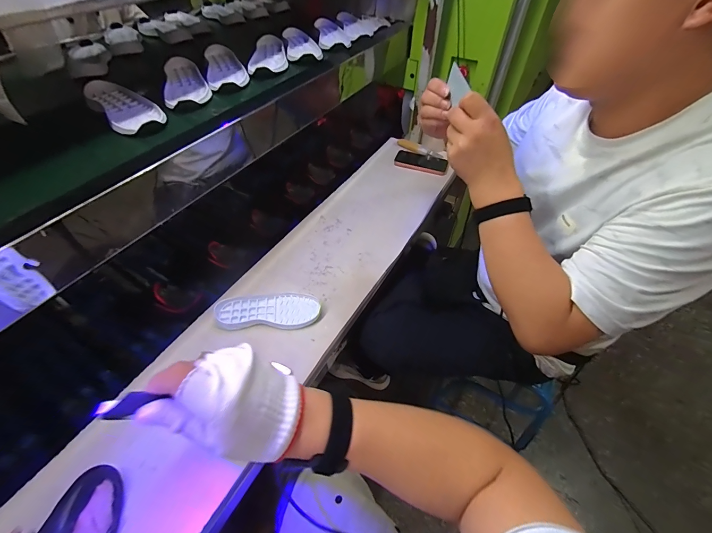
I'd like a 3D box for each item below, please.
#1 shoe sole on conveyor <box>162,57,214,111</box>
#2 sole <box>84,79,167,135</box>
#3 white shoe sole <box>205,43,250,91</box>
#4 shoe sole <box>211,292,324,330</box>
[{"bbox_3d":[-0.341,-0.376,0.647,0.080,0.027,0.190,-14,51,-12],"label":"shoe sole on conveyor"},{"bbox_3d":[-0.411,-0.288,0.570,0.080,0.027,0.200,-34,58,-25],"label":"sole"},{"bbox_3d":[-0.284,-0.442,0.698,0.081,0.019,0.219,-13,51,-11],"label":"white shoe sole"},{"bbox_3d":[-0.178,0.089,0.650,0.206,0.016,0.082,-1,50,-1],"label":"shoe sole"}]

